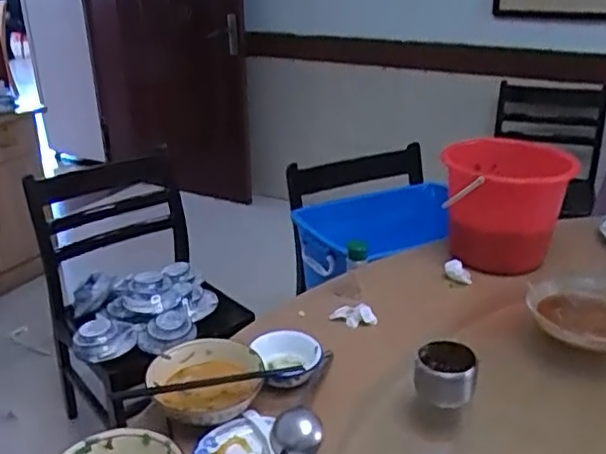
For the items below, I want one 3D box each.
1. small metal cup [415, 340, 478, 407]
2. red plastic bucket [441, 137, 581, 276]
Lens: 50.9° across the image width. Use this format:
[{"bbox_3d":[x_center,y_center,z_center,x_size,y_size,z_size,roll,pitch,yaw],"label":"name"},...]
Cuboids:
[{"bbox_3d":[0.195,0.199,0.870,0.081,0.058,0.083,3,25,9],"label":"small metal cup"},{"bbox_3d":[0.419,-0.058,1.343,0.236,0.210,0.262,3,25,8],"label":"red plastic bucket"}]

